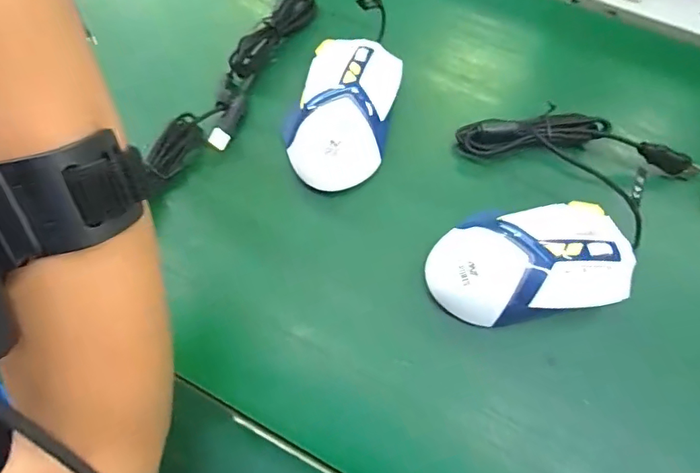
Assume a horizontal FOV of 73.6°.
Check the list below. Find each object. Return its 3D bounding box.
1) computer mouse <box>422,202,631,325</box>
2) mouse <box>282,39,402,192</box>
[{"bbox_3d":[0.110,0.017,0.285,0.123,0.044,0.066,-9,69,-2],"label":"computer mouse"},{"bbox_3d":[-0.007,-0.091,0.329,0.072,0.042,0.115,12,70,6],"label":"mouse"}]

